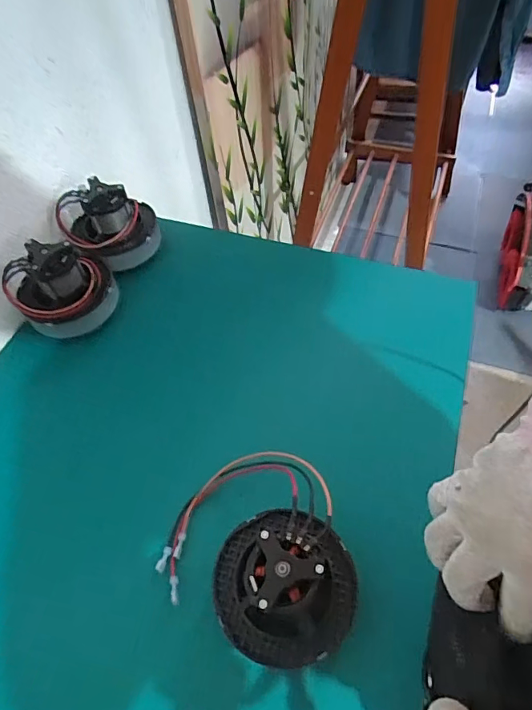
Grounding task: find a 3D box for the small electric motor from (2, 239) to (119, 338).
[{"bbox_3d":[-0.274,-0.098,0.617,0.128,0.100,0.115,-26,57,-14],"label":"small electric motor"}]

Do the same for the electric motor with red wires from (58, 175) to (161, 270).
[{"bbox_3d":[-0.230,-0.196,0.681,0.137,0.098,0.124,-18,56,-9],"label":"electric motor with red wires"}]

